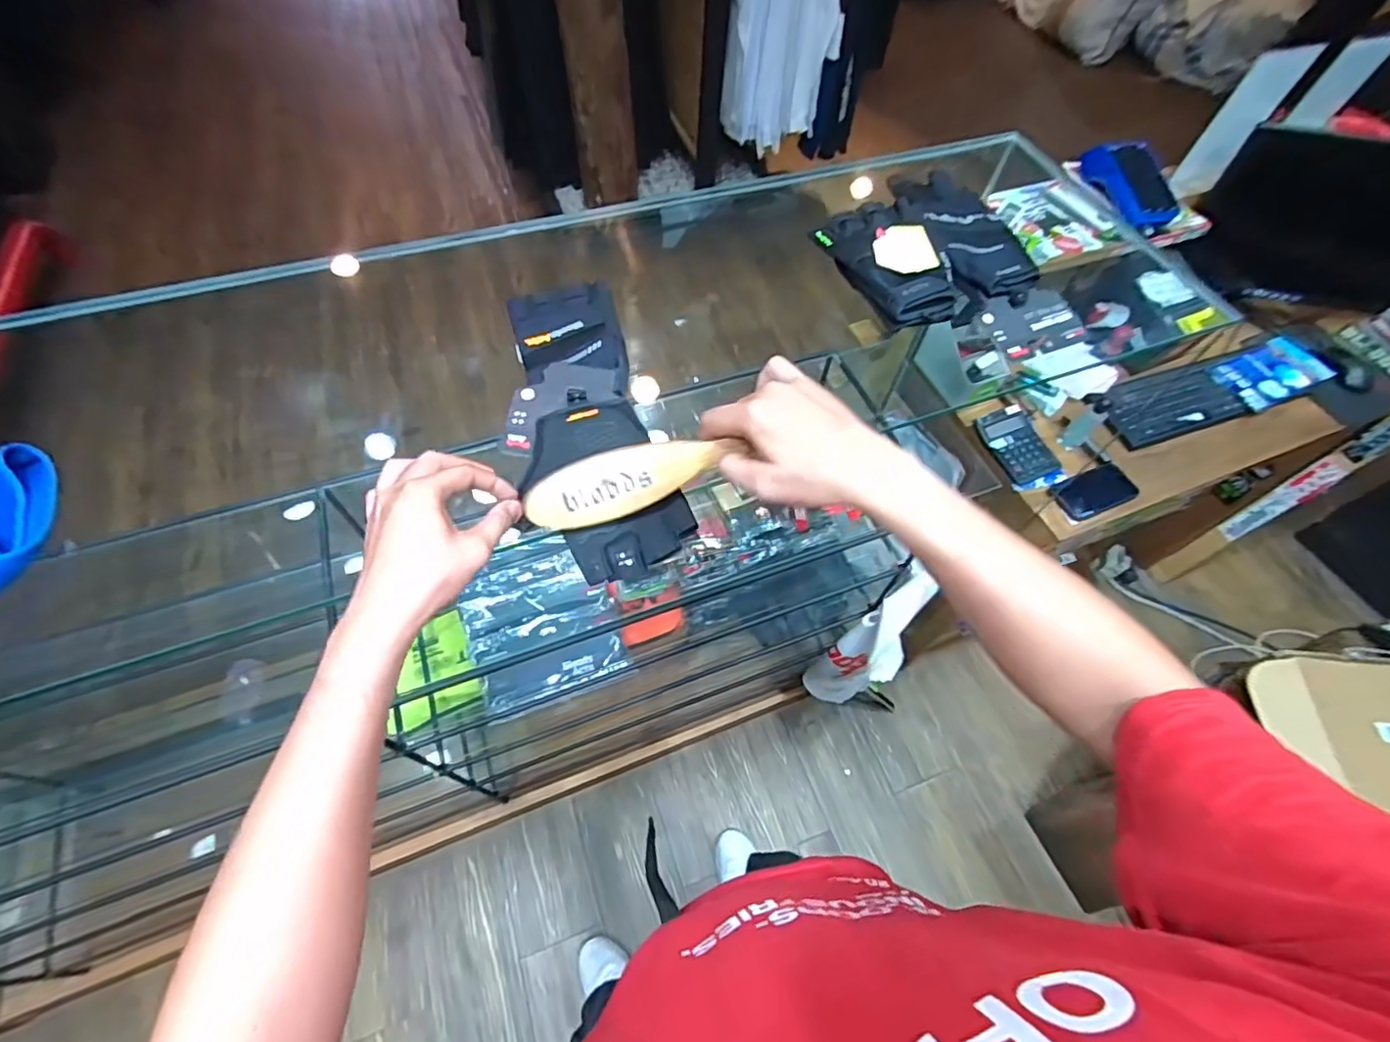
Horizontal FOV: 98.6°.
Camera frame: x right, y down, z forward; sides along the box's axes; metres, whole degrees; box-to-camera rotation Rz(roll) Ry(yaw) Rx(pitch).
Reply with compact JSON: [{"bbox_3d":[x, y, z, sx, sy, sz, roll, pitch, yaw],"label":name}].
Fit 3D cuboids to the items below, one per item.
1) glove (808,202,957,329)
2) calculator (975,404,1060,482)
[{"bbox_3d":[0.205,-0.268,0.620,0.091,0.030,0.165,-21,63,-15],"label":"glove"},{"bbox_3d":[0.580,-0.140,1.076,0.104,0.020,0.142,-19,62,-14],"label":"calculator"}]

